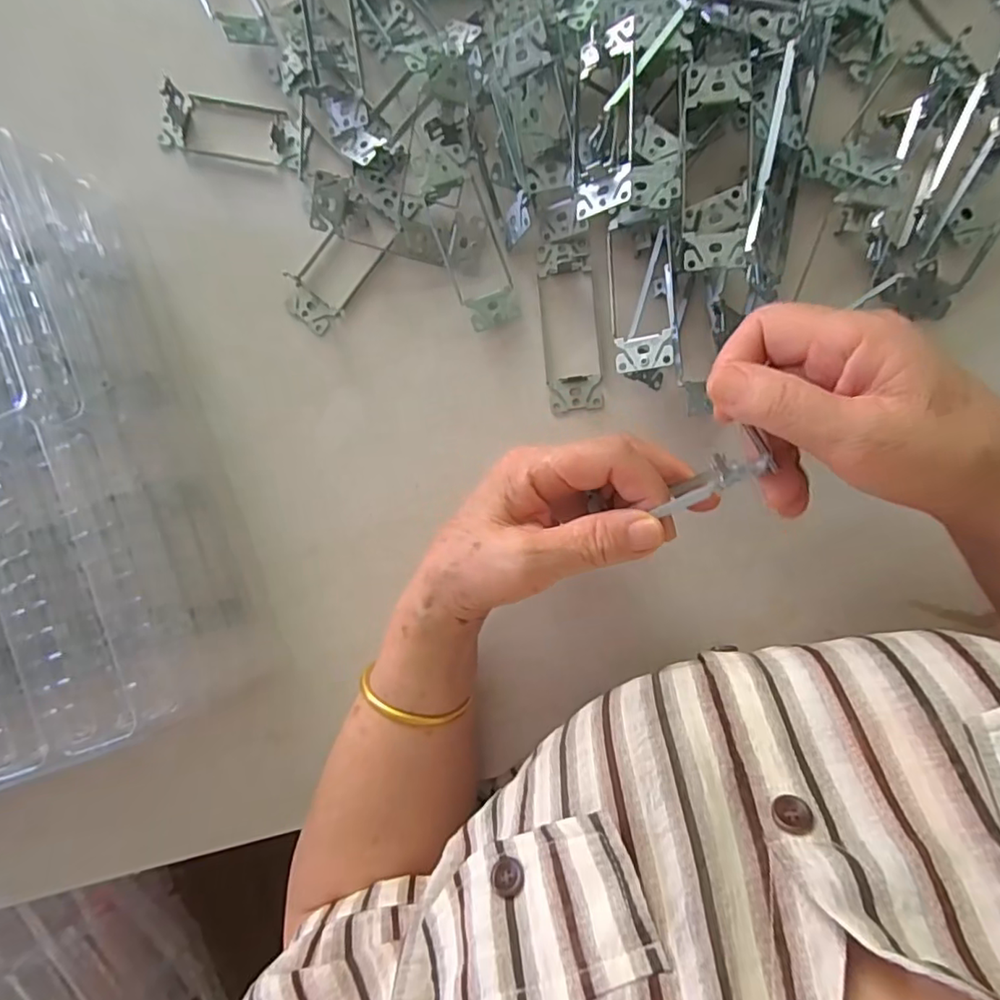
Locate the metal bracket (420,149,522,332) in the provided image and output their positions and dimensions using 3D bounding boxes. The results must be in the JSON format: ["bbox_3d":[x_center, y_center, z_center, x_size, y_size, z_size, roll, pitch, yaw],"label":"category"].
[{"bbox_3d":[-0.020,-0.160,0.348,0.035,0.027,0.104,-21,92,7],"label":"metal bracket"}]

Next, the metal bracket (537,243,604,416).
[{"bbox_3d":[0.044,-0.110,0.352,0.035,0.009,0.106,-6,94,7],"label":"metal bracket"}]

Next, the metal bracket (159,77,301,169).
[{"bbox_3d":[-0.179,-0.246,0.364,0.096,0.023,0.038,13,96,5],"label":"metal bracket"}]

